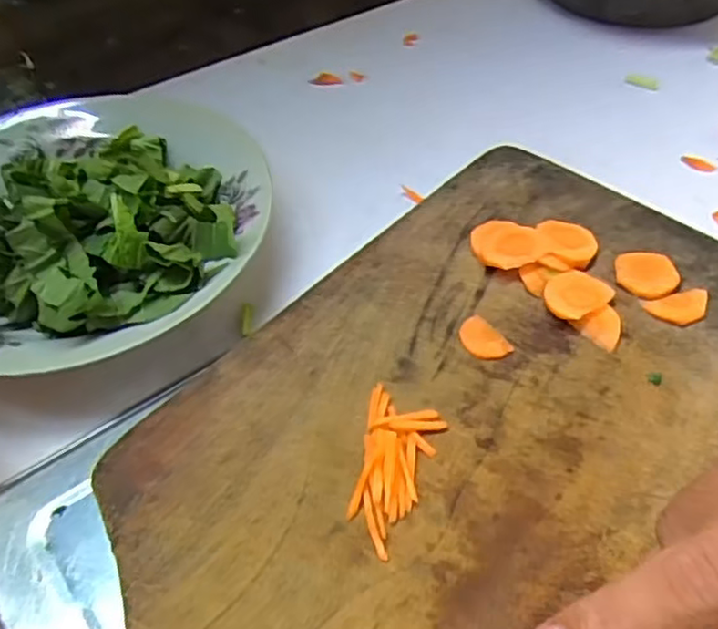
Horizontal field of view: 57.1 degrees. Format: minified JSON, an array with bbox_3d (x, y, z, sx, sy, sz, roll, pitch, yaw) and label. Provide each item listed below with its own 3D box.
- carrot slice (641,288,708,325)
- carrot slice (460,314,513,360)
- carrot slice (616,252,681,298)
[{"bbox_3d":[0.132,-0.004,0.269,0.027,0.004,0.015,-15,52,-11],"label":"carrot slice"},{"bbox_3d":[0.048,0.009,0.259,0.015,0.004,0.022,-27,55,-20],"label":"carrot slice"},{"bbox_3d":[0.122,-0.017,0.280,0.024,0.004,0.025,0,50,0],"label":"carrot slice"}]

